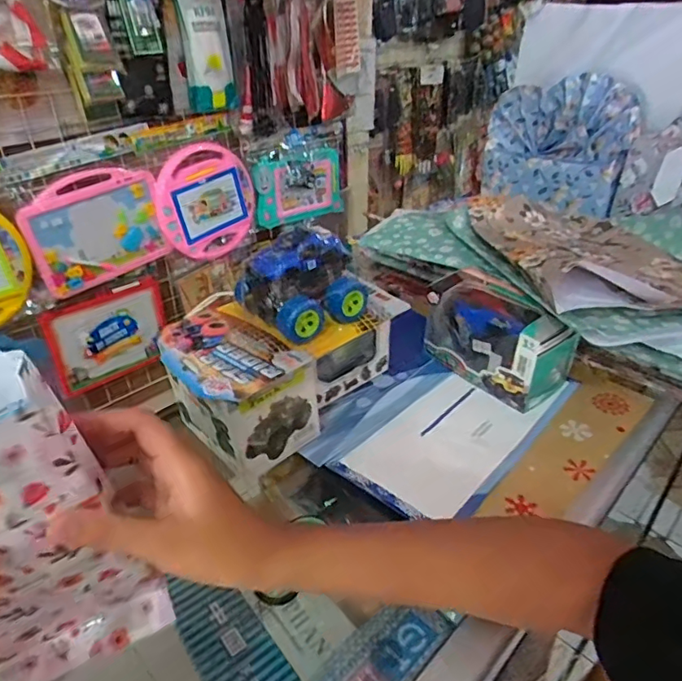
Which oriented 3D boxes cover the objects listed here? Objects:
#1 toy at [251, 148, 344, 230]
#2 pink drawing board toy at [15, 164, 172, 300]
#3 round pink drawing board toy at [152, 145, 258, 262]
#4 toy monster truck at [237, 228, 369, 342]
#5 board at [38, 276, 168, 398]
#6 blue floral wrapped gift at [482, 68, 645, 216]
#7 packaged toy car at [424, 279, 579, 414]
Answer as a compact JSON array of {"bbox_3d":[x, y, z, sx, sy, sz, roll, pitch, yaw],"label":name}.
[{"bbox_3d":[-0.113,-0.442,1.494,0.298,0.193,0.035,-26,40,-34],"label":"toy"},{"bbox_3d":[-0.542,-0.249,1.156,0.289,0.238,0.020,-28,41,-36],"label":"pink drawing board toy"},{"bbox_3d":[-0.334,-0.351,1.311,0.023,0.277,0.268,22,58,38],"label":"round pink drawing board toy"},{"bbox_3d":[-0.034,-0.050,0.452,0.097,0.077,0.070,-22,38,-30],"label":"toy monster truck"},{"bbox_3d":[-0.572,-0.010,1.291,0.021,0.229,0.286,26,41,35],"label":"board"},{"bbox_3d":[0.314,-0.293,0.773,0.060,0.164,0.225,-19,37,-26],"label":"blue floral wrapped gift"},{"bbox_3d":[0.163,-0.007,0.537,0.078,0.089,0.145,-24,39,-32],"label":"packaged toy car"}]

